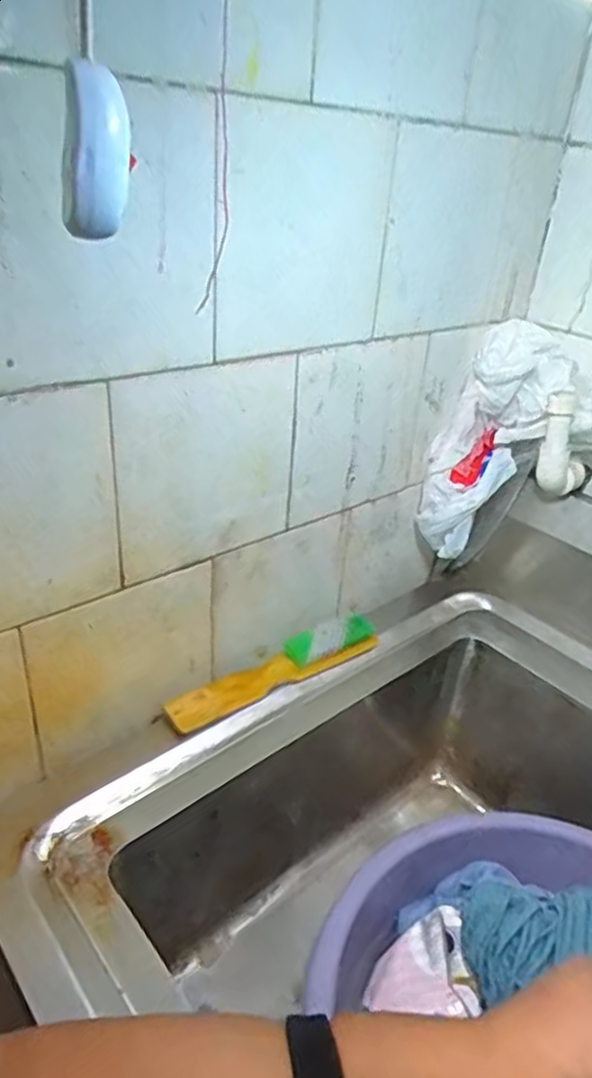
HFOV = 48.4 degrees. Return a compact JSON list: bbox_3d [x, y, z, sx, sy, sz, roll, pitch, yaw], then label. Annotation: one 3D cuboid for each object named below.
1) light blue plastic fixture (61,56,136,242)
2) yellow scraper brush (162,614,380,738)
[{"bbox_3d":[-0.070,-0.135,0.232,0.024,0.052,0.026,-2,31,-12],"label":"light blue plastic fixture"},{"bbox_3d":[-0.015,0.112,0.561,0.201,0.029,0.033,-18,37,-33],"label":"yellow scraper brush"}]

